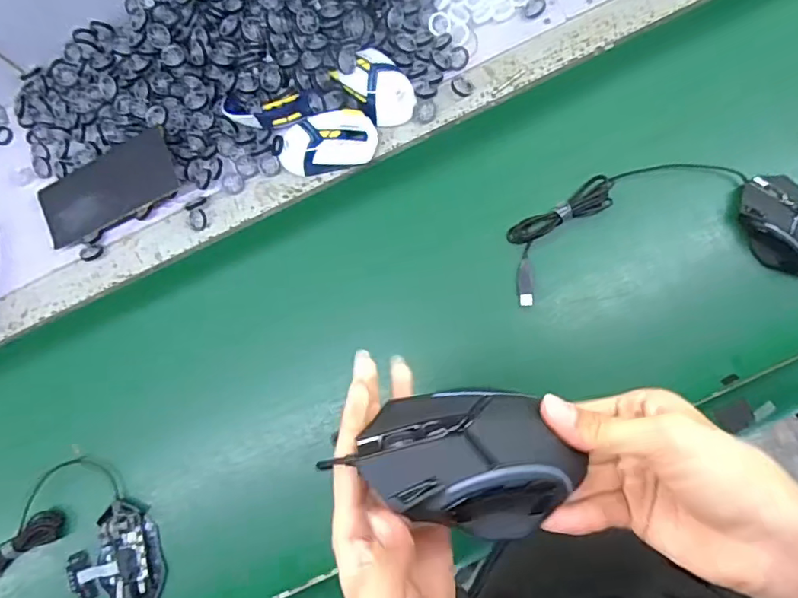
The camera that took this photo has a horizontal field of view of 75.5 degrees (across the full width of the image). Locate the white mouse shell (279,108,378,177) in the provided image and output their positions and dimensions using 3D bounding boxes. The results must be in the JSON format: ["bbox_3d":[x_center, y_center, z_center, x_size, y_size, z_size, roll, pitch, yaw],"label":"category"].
[{"bbox_3d":[-0.084,-0.184,0.602,0.113,0.034,0.063,-11,83,4],"label":"white mouse shell"}]

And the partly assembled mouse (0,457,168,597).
[{"bbox_3d":[-0.387,0.261,0.584,0.258,0.036,0.147,9,85,7],"label":"partly assembled mouse"}]

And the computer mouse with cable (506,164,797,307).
[{"bbox_3d":[0.290,-0.082,0.557,0.332,0.034,0.144,-6,83,5],"label":"computer mouse with cable"}]

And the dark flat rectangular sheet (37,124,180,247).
[{"bbox_3d":[-0.352,-0.134,0.625,0.179,0.010,0.078,-24,92,7],"label":"dark flat rectangular sheet"}]

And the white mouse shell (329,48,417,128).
[{"bbox_3d":[-0.023,-0.249,0.605,0.065,0.028,0.091,-39,81,0],"label":"white mouse shell"}]

